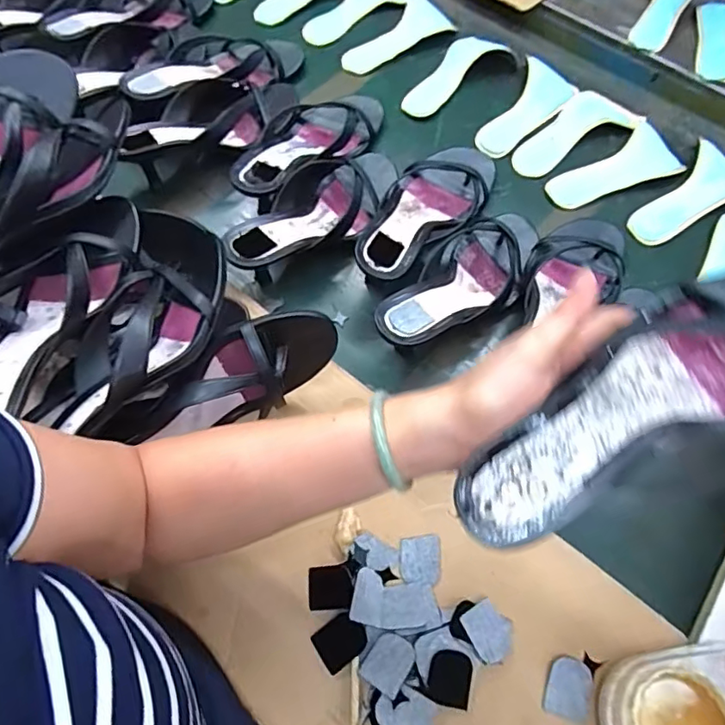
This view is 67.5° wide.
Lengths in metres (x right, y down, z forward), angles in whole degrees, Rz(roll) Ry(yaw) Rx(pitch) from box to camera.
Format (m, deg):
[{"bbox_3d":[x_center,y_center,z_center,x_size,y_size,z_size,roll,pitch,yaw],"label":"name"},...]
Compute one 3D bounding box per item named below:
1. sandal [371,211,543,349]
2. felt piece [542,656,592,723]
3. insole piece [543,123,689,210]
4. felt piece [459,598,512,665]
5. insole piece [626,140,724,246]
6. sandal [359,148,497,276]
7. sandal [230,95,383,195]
[{"bbox_3d":[0.102,-0.085,0.541,0.087,0.051,0.240,39,53,18],"label":"sandal"},{"bbox_3d":[0.149,0.235,0.391,0.032,0.004,0.038,19,65,3],"label":"felt piece"},{"bbox_3d":[0.310,-0.231,0.656,0.180,0.011,0.078,-33,70,-17],"label":"insole piece"},{"bbox_3d":[0.094,0.196,0.398,0.036,0.004,0.040,-22,74,-31],"label":"felt piece"},{"bbox_3d":[0.377,-0.197,0.643,0.161,0.007,0.073,-32,69,-9],"label":"insole piece"},{"bbox_3d":[0.068,-0.167,0.583,0.089,0.052,0.245,35,65,16],"label":"sandal"},{"bbox_3d":[-0.062,-0.251,0.614,0.085,0.050,0.240,30,50,14],"label":"sandal"}]

